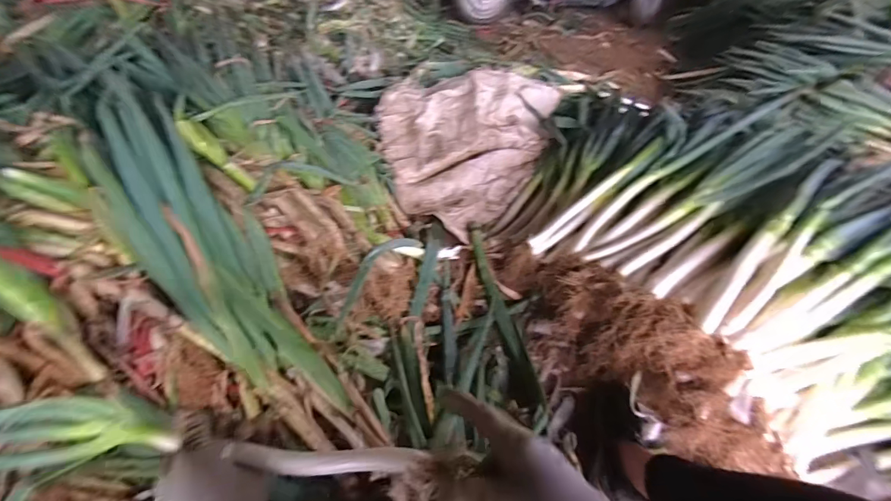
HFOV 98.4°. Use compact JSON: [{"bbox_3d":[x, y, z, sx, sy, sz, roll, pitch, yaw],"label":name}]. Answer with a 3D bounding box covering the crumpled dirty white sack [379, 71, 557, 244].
[{"bbox_3d":[0.053,-0.418,1.330,0.570,0.167,0.773,29,53,20],"label":"crumpled dirty white sack"}]

